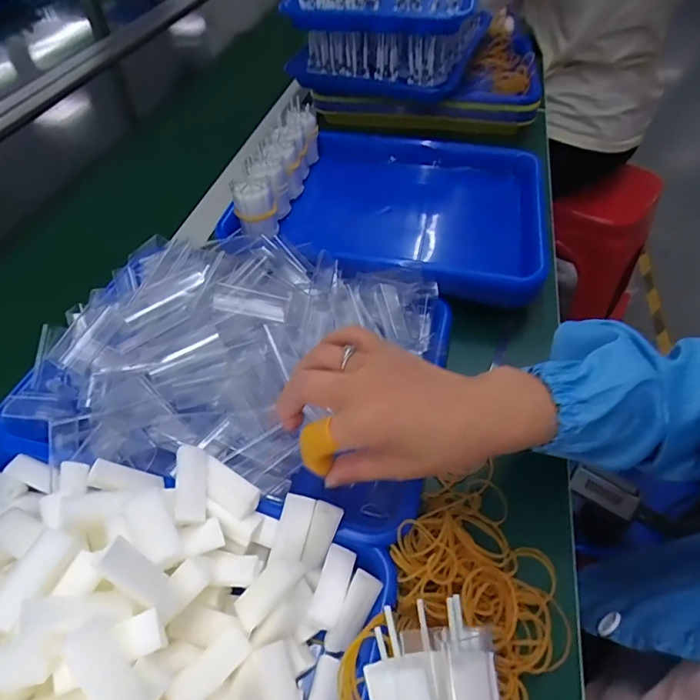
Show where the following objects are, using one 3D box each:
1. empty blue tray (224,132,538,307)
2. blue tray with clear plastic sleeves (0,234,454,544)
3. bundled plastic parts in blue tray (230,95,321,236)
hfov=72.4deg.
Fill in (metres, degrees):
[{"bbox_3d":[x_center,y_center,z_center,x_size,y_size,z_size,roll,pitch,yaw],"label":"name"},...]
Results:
[{"bbox_3d":[0.052,-0.150,0.551,0.314,0.075,0.265,10,51,10],"label":"empty blue tray"},{"bbox_3d":[-0.086,-0.001,0.393,0.311,0.088,0.227,11,51,10],"label":"blue tray with clear plastic sleeves"},{"bbox_3d":[-0.077,-0.206,0.539,0.040,0.057,0.195,9,51,9],"label":"bundled plastic parts in blue tray"}]

